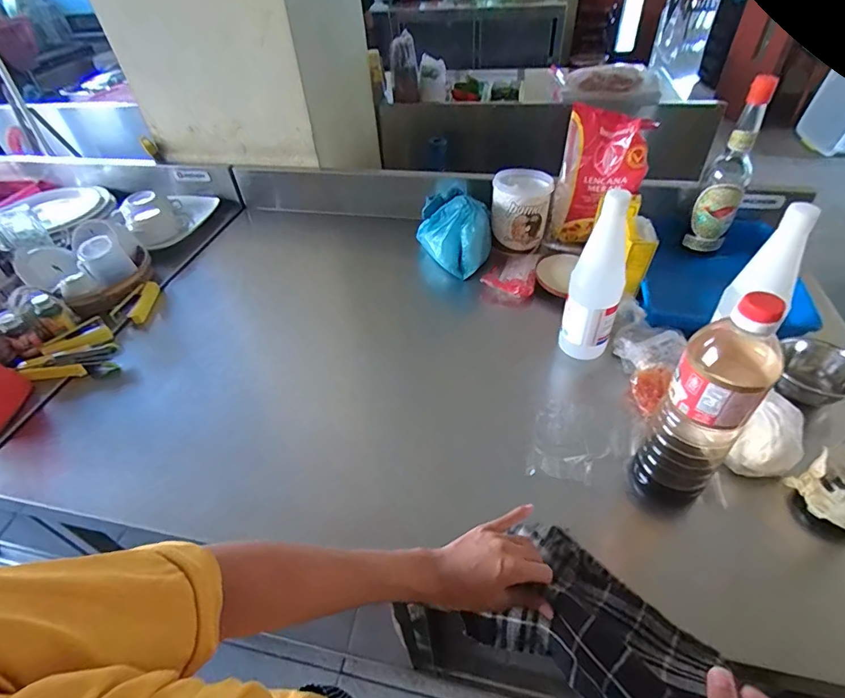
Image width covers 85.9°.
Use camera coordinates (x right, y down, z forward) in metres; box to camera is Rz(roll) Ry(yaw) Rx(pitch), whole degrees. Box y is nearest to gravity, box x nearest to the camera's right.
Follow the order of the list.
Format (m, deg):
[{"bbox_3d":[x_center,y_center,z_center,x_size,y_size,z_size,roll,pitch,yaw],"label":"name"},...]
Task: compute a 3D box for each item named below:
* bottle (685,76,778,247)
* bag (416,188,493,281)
[{"bbox_3d":[0.522,-0.299,0.769,0.068,0.270,0.058,23,51,26],"label":"bottle"},{"bbox_3d":[0.063,-0.227,0.864,0.102,0.120,0.134,-29,49,-22],"label":"bag"}]

